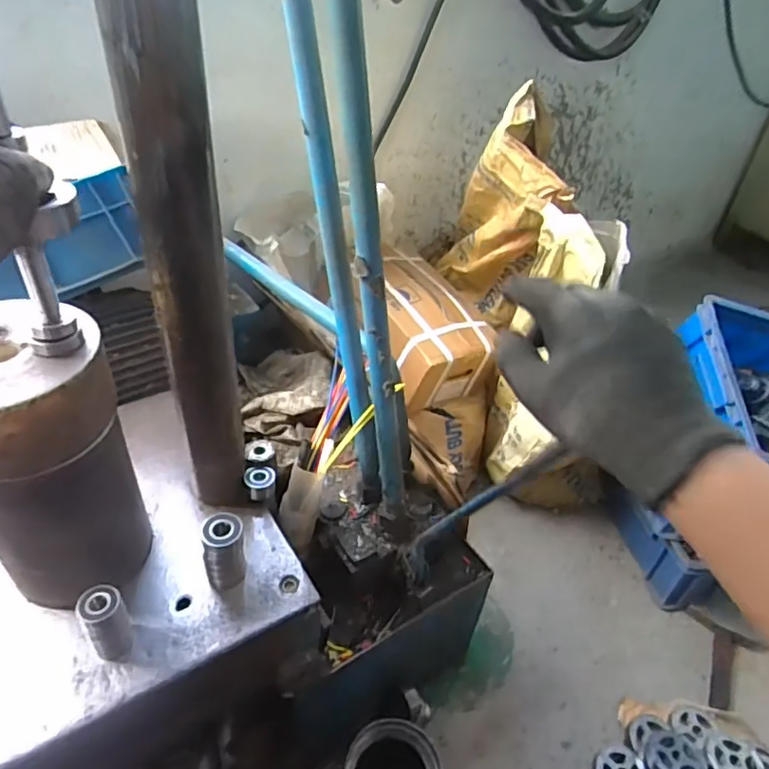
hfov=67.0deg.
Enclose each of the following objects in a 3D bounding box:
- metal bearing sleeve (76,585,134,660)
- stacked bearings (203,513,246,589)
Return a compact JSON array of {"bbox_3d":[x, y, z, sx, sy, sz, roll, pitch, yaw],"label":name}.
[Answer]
[{"bbox_3d":[-0.242,0.212,0.510,0.032,0.068,0.039,-21,46,-29],"label":"metal bearing sleeve"},{"bbox_3d":[-0.158,0.166,0.577,0.036,0.079,0.034,3,39,-3],"label":"stacked bearings"}]

